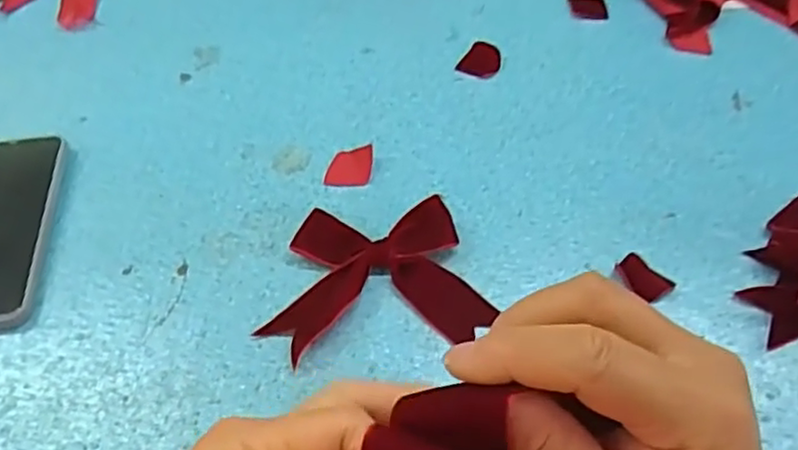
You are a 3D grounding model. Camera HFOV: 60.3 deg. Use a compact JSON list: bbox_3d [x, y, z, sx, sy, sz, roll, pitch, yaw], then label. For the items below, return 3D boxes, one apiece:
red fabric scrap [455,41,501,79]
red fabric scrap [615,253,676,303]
[{"bbox_3d":[0.072,-0.143,0.592,0.032,0.007,0.038,24,58,20],"label":"red fabric scrap"},{"bbox_3d":[0.160,0.034,0.449,0.026,0.007,0.035,-38,60,-23],"label":"red fabric scrap"}]

